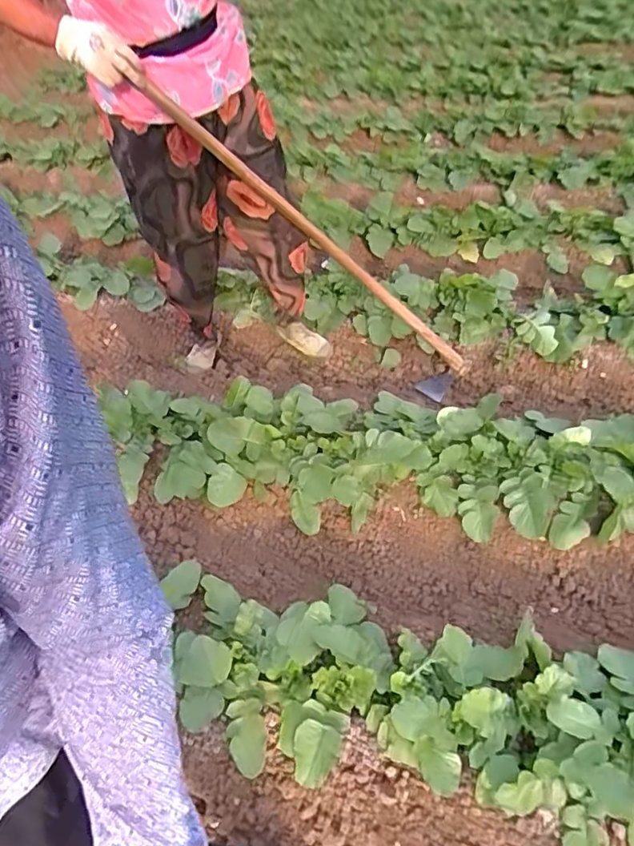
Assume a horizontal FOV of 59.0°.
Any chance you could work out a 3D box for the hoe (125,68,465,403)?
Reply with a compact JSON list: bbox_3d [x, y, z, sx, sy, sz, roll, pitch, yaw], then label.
[{"bbox_3d":[0.041,-0.398,1.474,0.154,1.188,0.123,-39,40,21],"label":"hoe"}]

